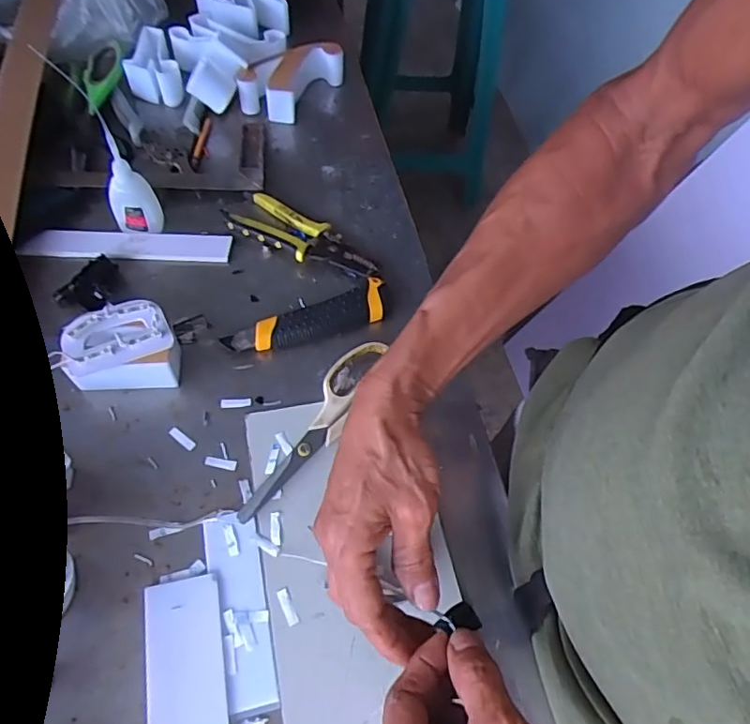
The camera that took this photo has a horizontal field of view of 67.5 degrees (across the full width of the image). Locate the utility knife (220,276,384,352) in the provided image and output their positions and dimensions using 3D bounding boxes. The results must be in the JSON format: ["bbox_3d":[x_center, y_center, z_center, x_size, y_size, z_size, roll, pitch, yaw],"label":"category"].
[{"bbox_3d":[-0.061,-0.038,0.522,0.153,0.020,0.036,-19,64,-16],"label":"utility knife"}]

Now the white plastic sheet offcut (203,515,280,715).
[{"bbox_3d":[-0.097,0.177,0.405,0.039,0.004,0.126,-10,62,-9],"label":"white plastic sheet offcut"}]

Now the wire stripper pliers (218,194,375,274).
[{"bbox_3d":[-0.071,-0.129,0.575,0.158,0.019,0.057,25,61,8],"label":"wire stripper pliers"}]

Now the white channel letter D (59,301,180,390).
[{"bbox_3d":[-0.211,-0.008,0.478,0.085,0.052,0.061,-11,62,-13],"label":"white channel letter D"}]

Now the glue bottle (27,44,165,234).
[{"bbox_3d":[-0.240,-0.190,0.515,0.047,0.163,0.053,-18,64,-16],"label":"glue bottle"}]

